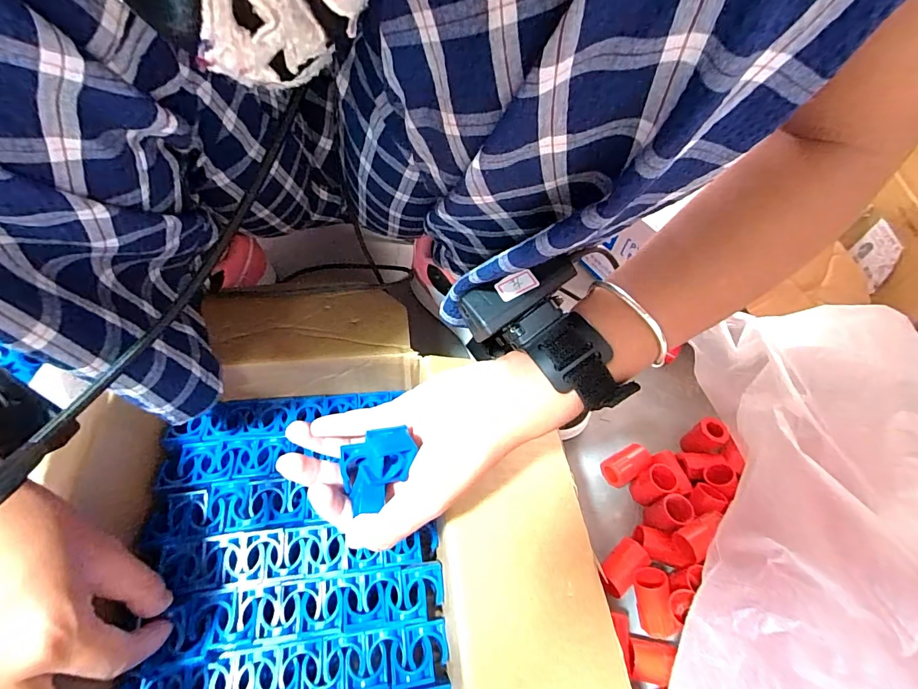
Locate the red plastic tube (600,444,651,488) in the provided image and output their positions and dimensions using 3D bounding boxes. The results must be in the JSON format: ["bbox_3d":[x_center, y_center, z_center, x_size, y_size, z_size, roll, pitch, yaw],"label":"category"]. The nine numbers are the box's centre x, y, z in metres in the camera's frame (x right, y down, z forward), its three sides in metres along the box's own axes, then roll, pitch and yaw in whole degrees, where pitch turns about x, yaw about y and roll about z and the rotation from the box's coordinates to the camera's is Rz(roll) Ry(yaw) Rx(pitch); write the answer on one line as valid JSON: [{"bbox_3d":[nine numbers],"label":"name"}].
[{"bbox_3d":[0.145,0.104,0.368,0.041,0.018,0.023,-25,60,-22],"label":"red plastic tube"}]

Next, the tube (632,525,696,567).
[{"bbox_3d":[0.156,0.153,0.323,0.023,0.045,0.022,0,90,-31],"label":"tube"}]

